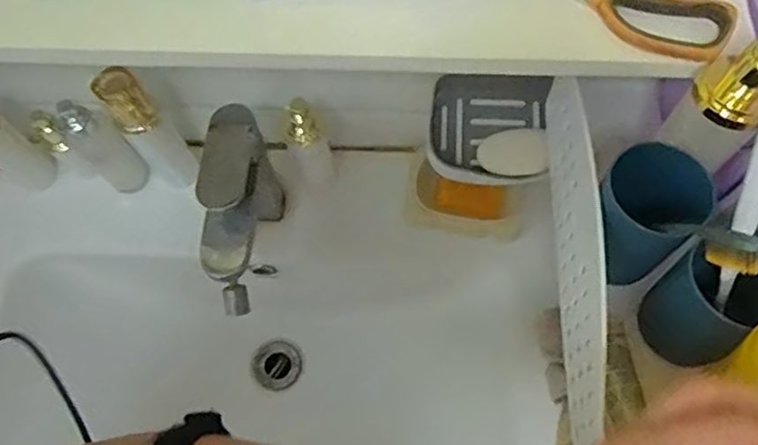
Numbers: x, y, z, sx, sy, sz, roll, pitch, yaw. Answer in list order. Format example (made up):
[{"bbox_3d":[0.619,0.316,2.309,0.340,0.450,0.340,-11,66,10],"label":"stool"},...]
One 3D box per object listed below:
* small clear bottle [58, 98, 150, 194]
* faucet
[{"bbox_3d":[-0.278,-0.075,0.645,0.043,0.147,0.034,-40,71,-16],"label":"small clear bottle"},{"bbox_3d":[-0.128,-0.014,0.610,0.047,0.157,0.199,4,65,3],"label":"faucet"}]

